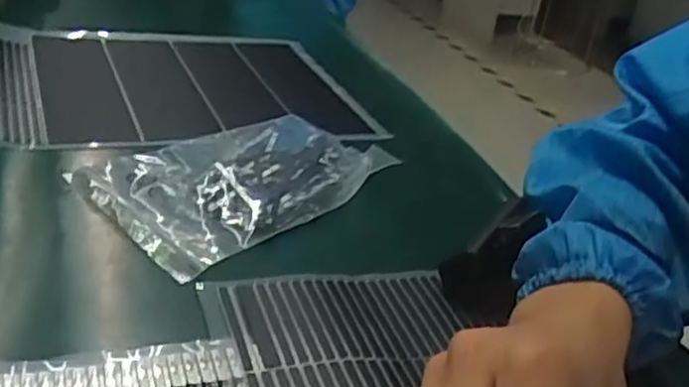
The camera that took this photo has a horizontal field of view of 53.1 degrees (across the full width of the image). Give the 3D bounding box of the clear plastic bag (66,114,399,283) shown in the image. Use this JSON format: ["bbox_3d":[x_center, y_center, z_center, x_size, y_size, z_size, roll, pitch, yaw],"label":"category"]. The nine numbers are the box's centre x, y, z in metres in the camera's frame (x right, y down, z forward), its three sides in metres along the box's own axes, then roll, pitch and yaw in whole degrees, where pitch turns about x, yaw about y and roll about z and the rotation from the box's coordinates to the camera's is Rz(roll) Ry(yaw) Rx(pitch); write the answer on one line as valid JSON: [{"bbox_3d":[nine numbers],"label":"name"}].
[{"bbox_3d":[-0.065,-0.015,0.450,0.124,0.012,0.184,30,37,34],"label":"clear plastic bag"}]

